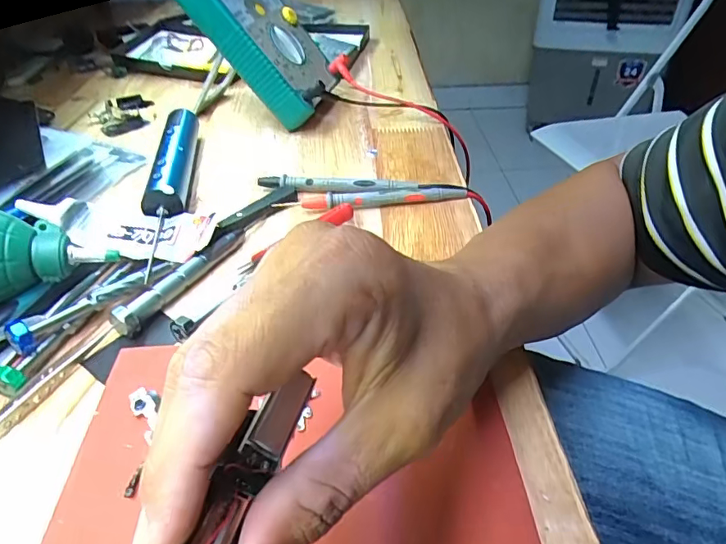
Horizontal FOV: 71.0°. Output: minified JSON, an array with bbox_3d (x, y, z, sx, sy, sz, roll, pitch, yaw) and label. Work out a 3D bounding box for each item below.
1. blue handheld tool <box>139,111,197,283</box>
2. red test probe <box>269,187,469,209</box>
[{"bbox_3d":[-0.152,-0.073,0.399,0.029,0.036,0.217,-6,40,-5],"label":"blue handheld tool"},{"bbox_3d":[0.008,-0.054,0.393,0.143,0.017,0.017,-6,37,-10],"label":"red test probe"}]

